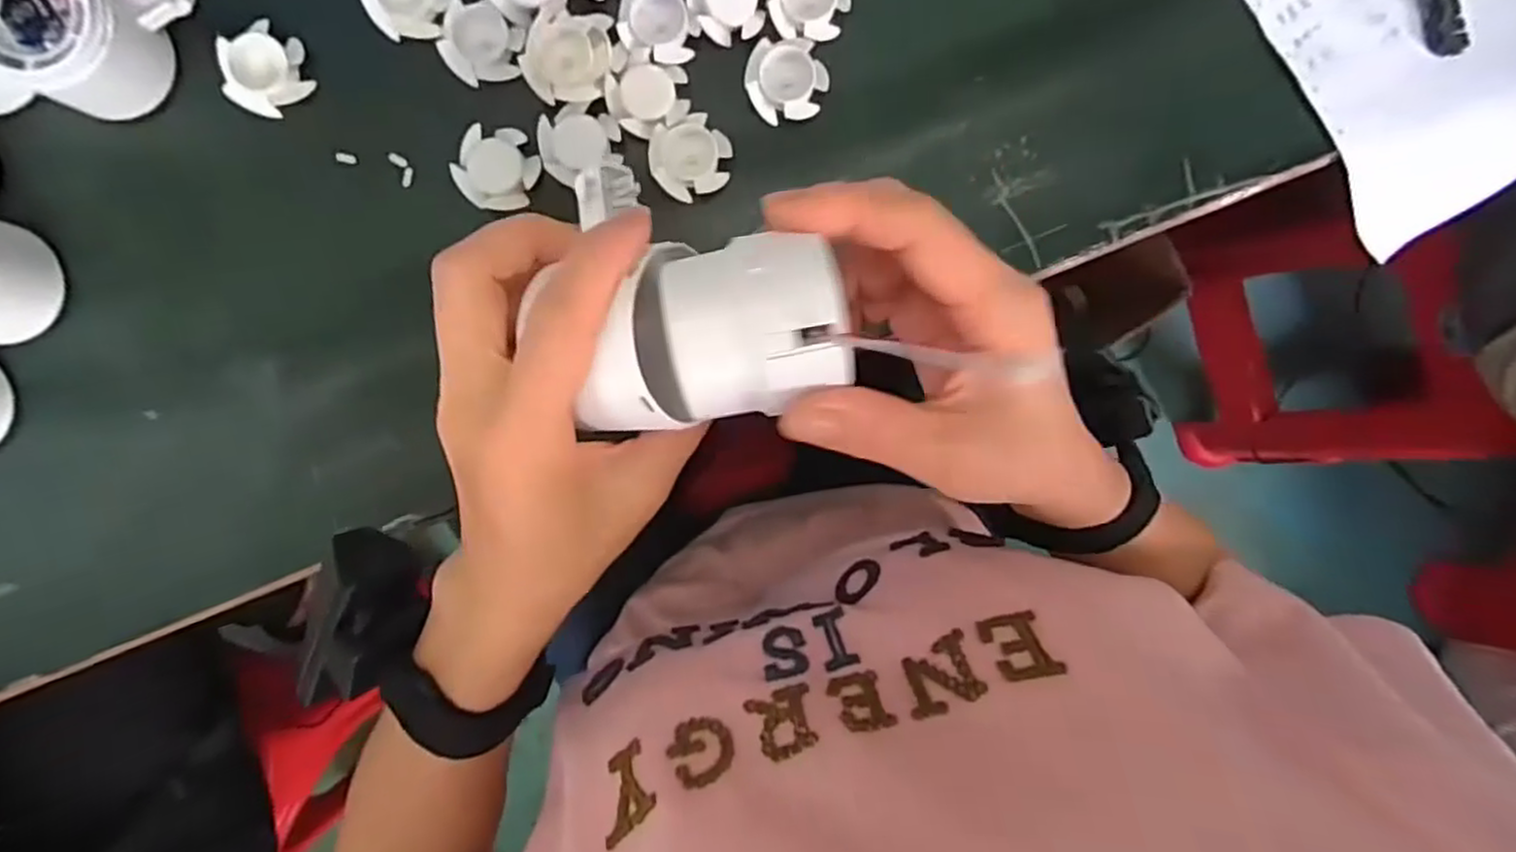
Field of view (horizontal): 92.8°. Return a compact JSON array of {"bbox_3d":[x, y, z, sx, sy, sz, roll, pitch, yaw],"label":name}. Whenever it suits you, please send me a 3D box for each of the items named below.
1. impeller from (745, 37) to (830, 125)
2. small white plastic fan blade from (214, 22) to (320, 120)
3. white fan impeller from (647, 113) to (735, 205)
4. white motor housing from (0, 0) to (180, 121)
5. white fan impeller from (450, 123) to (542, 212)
[{"bbox_3d":[0.014,-0.175,0.367,0.040,0.011,0.038,0,94,-3],"label":"impeller"},{"bbox_3d":[-0.242,-0.175,0.355,0.038,0.009,0.039,0,94,-3],"label":"small white plastic fan blade"},{"bbox_3d":[-0.034,-0.136,0.365,0.040,0.008,0.038,0,94,-3],"label":"white fan impeller"},{"bbox_3d":[-0.314,-0.177,0.331,0.060,0.047,0.055,-1,97,-7],"label":"white motor housing"},{"bbox_3d":[-0.131,-0.130,0.368,0.038,0.014,0.041,0,94,-3],"label":"white fan impeller"}]

